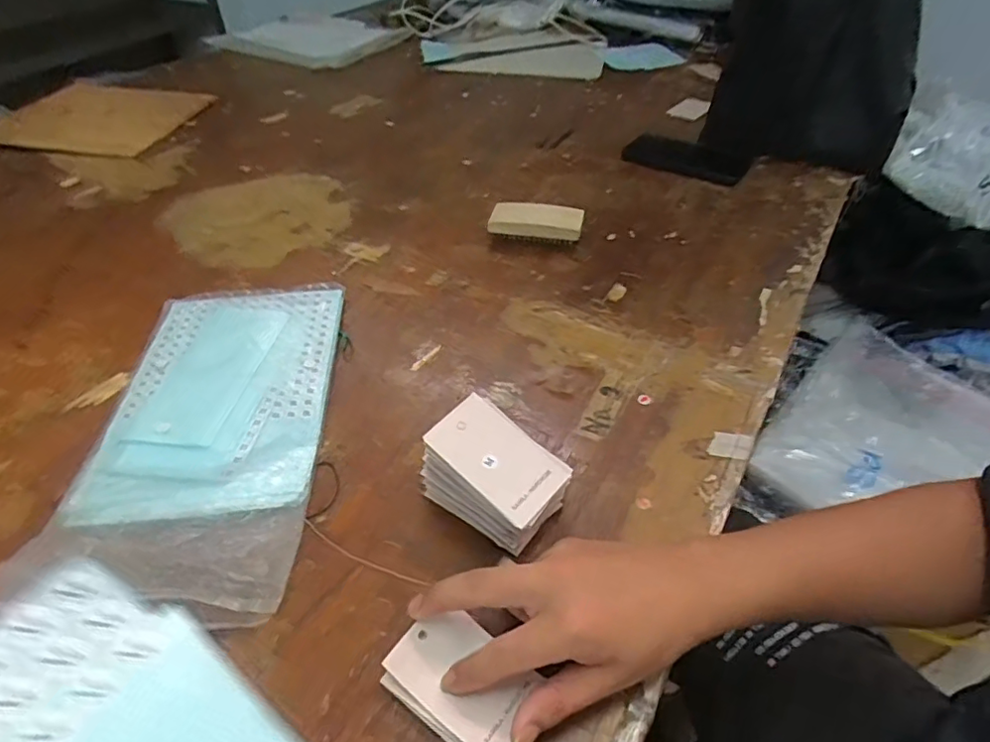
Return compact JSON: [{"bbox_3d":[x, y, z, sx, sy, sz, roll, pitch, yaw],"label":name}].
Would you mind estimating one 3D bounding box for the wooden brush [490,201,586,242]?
[{"bbox_3d":[0.045,-0.160,0.616,0.097,0.036,0.034,9,46,7],"label":"wooden brush"}]

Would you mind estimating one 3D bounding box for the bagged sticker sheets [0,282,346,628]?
[{"bbox_3d":[-0.221,0.027,0.432,0.167,0.036,0.317,-3,46,-4],"label":"bagged sticker sheets"}]

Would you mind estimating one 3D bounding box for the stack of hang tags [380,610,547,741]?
[{"bbox_3d":[-0.015,0.165,0.300,0.080,0.013,0.052,28,51,24],"label":"stack of hang tags"}]

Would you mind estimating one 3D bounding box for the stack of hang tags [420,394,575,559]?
[{"bbox_3d":[0.001,0.068,0.366,0.085,0.057,0.060,34,54,28],"label":"stack of hang tags"}]

